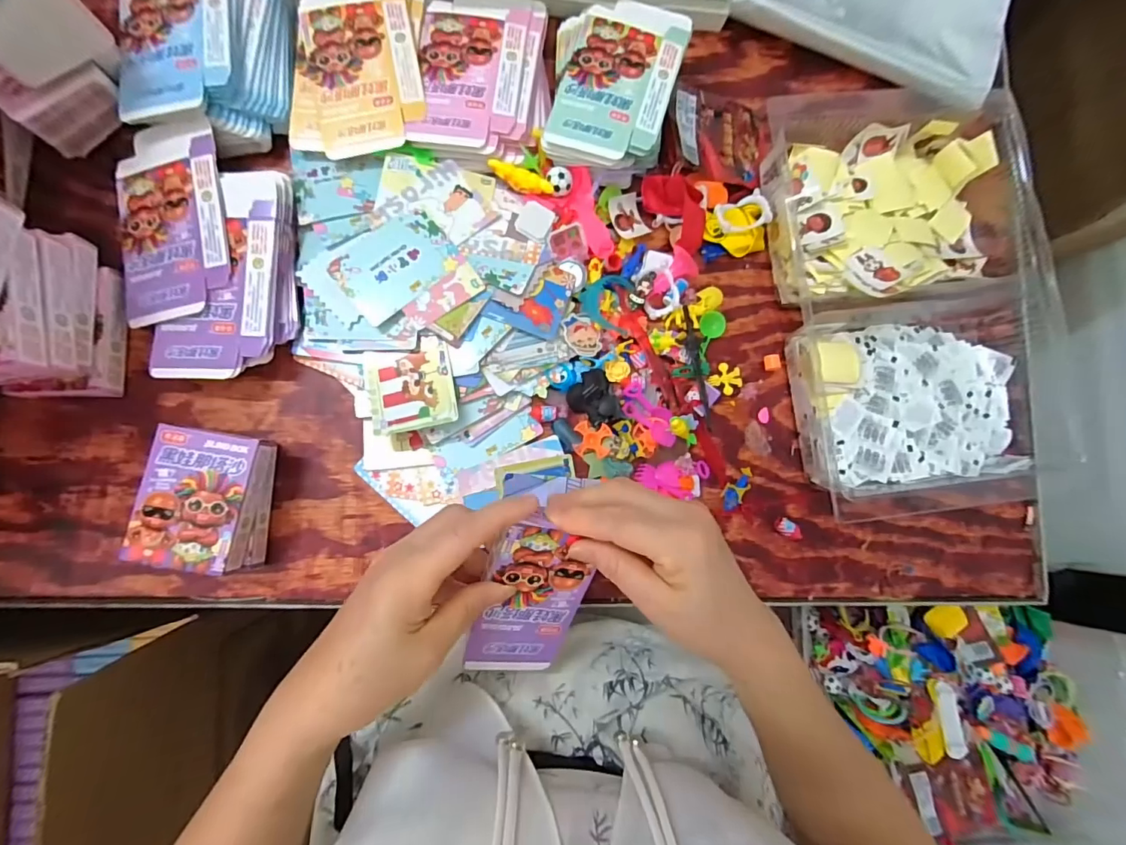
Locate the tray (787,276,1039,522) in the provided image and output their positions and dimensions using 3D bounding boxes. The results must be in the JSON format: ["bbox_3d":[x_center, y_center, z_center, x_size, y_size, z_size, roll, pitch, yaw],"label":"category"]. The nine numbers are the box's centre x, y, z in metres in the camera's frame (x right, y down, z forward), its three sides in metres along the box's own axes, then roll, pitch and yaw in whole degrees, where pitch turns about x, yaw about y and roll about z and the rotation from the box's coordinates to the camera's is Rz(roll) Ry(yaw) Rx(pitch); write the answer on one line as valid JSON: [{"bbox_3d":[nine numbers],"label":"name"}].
[{"bbox_3d":[0.299,-0.018,0.397,0.223,0.034,0.182,-6,85,-5],"label":"tray"}]

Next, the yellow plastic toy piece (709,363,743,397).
[{"bbox_3d":[0.137,-0.036,0.401,0.025,0.004,0.024,0,84,-4],"label":"yellow plastic toy piece"}]

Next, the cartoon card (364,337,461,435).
[{"bbox_3d":[-0.113,-0.027,0.361,0.063,0.005,0.067,-12,76,-3],"label":"cartoon card"}]

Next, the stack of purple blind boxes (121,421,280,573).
[{"bbox_3d":[-0.248,0.054,0.341,0.066,0.048,0.091,8,84,-3],"label":"stack of purple blind boxes"}]

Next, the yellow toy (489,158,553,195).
[{"bbox_3d":[-0.034,-0.195,0.389,0.052,0.014,0.016,28,83,-1],"label":"yellow toy"}]

